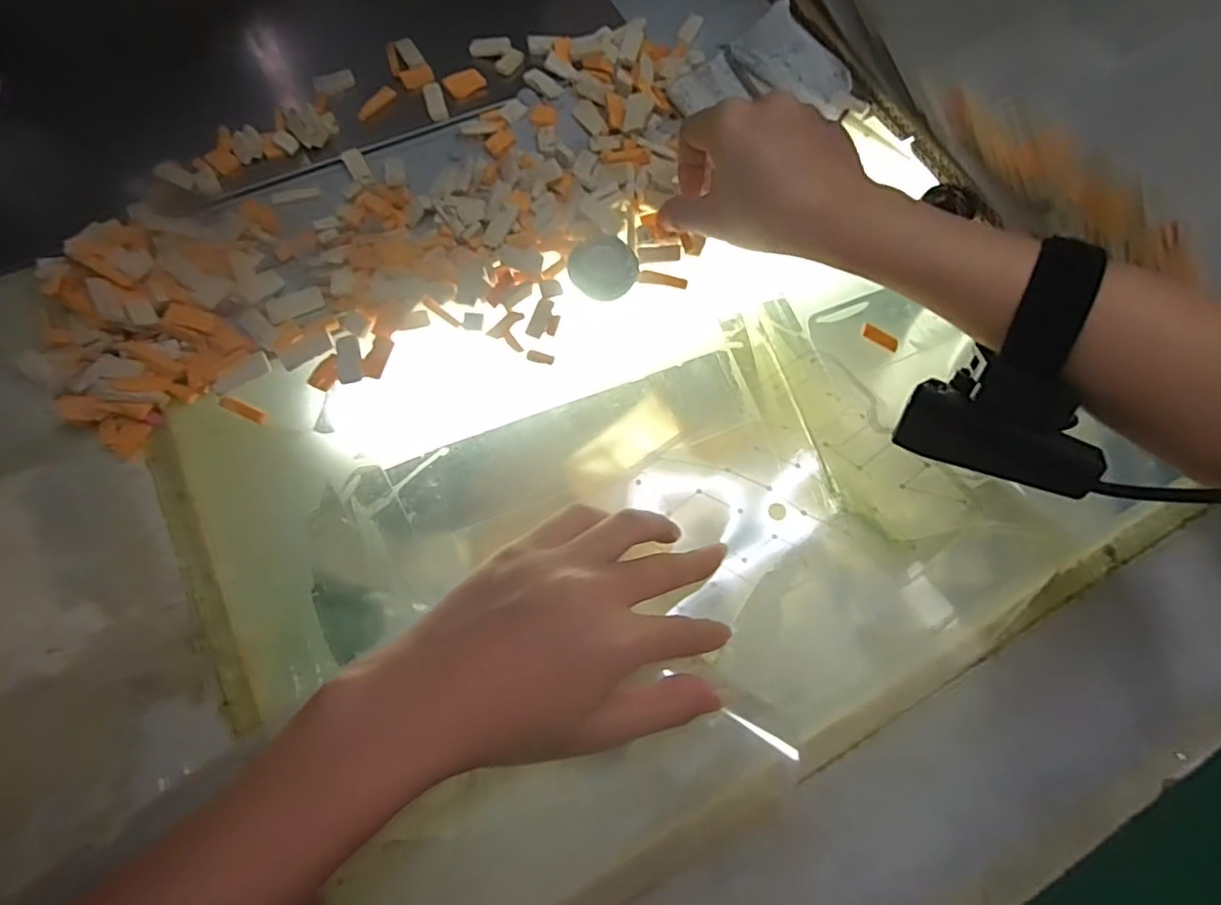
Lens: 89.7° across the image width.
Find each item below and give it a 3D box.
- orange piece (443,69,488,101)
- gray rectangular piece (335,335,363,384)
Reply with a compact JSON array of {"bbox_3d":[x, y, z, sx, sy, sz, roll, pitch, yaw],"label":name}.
[{"bbox_3d":[-0.091,-0.233,0.385,0.025,0.004,0.016,-31,72,-13],"label":"orange piece"},{"bbox_3d":[-0.134,-0.048,0.314,0.012,0.004,0.033,-17,59,-7],"label":"gray rectangular piece"}]

